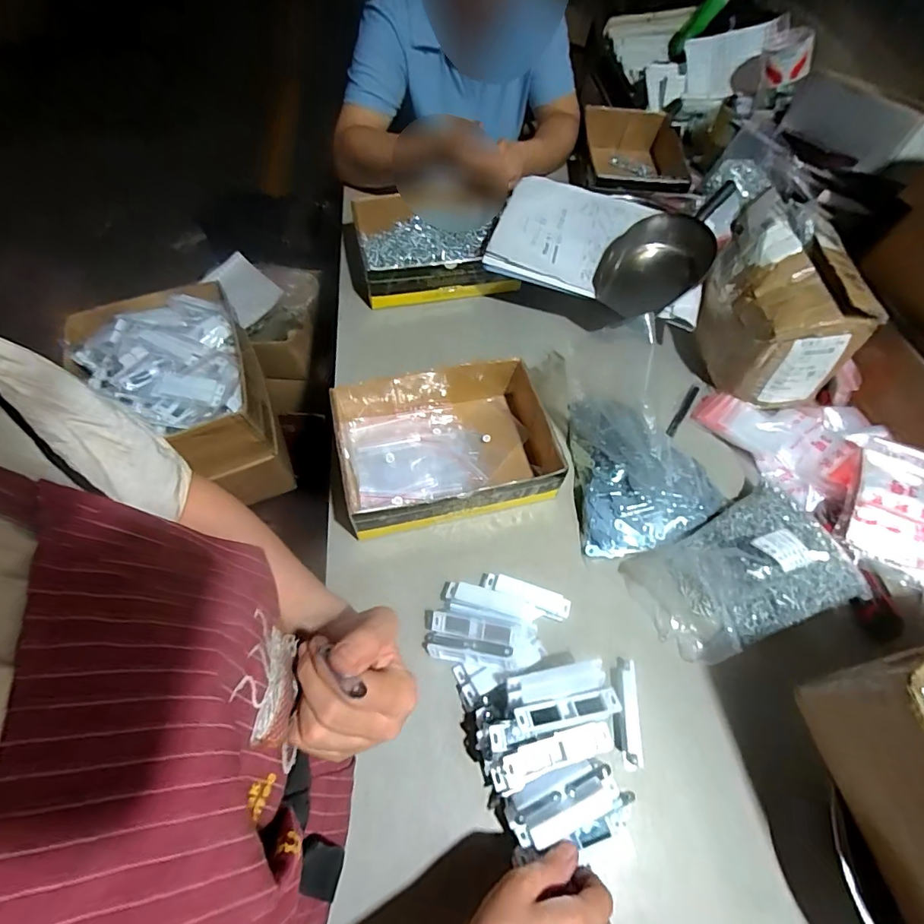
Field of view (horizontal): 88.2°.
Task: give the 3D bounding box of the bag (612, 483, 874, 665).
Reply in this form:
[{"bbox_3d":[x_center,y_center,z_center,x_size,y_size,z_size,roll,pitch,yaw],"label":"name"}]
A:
[{"bbox_3d":[0.320,0.124,0.530,0.220,0.088,0.149,-22,63,-15],"label":"bag"}]

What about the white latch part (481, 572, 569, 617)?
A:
[{"bbox_3d":[0.069,0.148,0.526,0.097,0.035,0.020,18,61,7],"label":"white latch part"}]

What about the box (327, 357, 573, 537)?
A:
[{"bbox_3d":[-0.029,-0.021,0.593,0.245,0.077,0.189,-10,61,-8],"label":"box"}]

